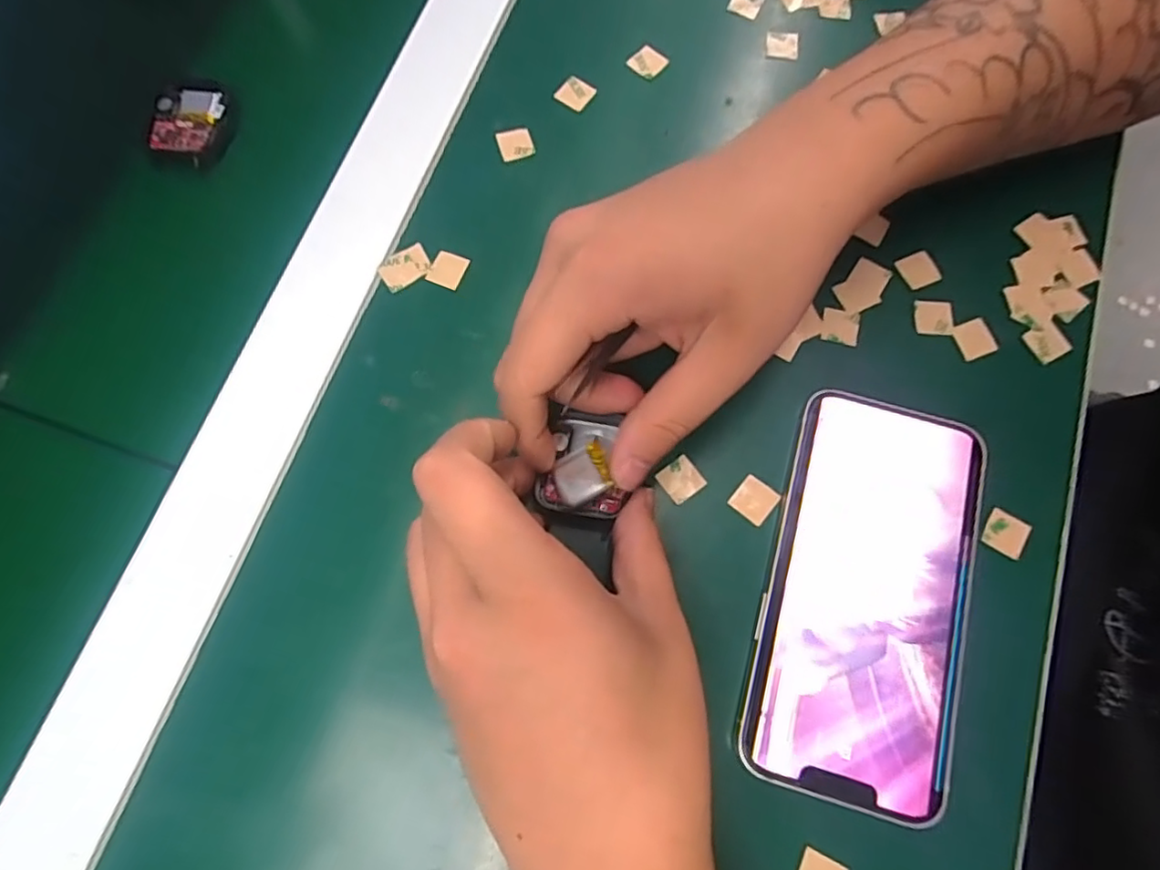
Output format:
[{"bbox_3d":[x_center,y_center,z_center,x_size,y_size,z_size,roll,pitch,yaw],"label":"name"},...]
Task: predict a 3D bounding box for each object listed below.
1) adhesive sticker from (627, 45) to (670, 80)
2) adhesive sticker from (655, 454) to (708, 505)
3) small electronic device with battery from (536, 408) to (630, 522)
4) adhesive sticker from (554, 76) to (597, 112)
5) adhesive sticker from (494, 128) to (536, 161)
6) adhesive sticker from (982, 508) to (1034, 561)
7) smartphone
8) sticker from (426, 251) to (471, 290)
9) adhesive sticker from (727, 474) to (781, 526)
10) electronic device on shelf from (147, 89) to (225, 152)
[{"bbox_3d":[0.033,-0.182,0.302,0.015,0.004,0.015,40,86,3],"label":"adhesive sticker"},{"bbox_3d":[0.040,0.018,0.245,0.016,0.004,0.015,-36,82,-11],"label":"adhesive sticker"},{"bbox_3d":[0.003,0.010,0.235,0.031,0.018,0.043,14,75,5],"label":"small electronic device with battery"},{"bbox_3d":[-0.002,-0.164,0.297,0.015,0.004,0.015,35,86,3],"label":"adhesive sticker"},{"bbox_3d":[-0.030,-0.137,0.288,0.016,0.004,0.016,-17,75,-4],"label":"adhesive sticker"},{"bbox_3d":[0.166,0.038,0.242,0.015,0.004,0.016,31,77,16],"label":"adhesive sticker"},{"bbox_3d":[0.107,0.057,0.231,0.072,0.009,0.144,16,75,5],"label":"smartphone"},{"bbox_3d":[-0.058,-0.072,0.271,0.015,0.004,0.015,23,79,10],"label":"sticker"},{"bbox_3d":[0.069,0.025,0.243,0.015,0.004,0.016,38,78,10],"label":"adhesive sticker"},{"bbox_3d":[-0.185,-0.150,0.293,0.035,0.005,0.036,4,74,2],"label":"electronic device on shelf"}]

